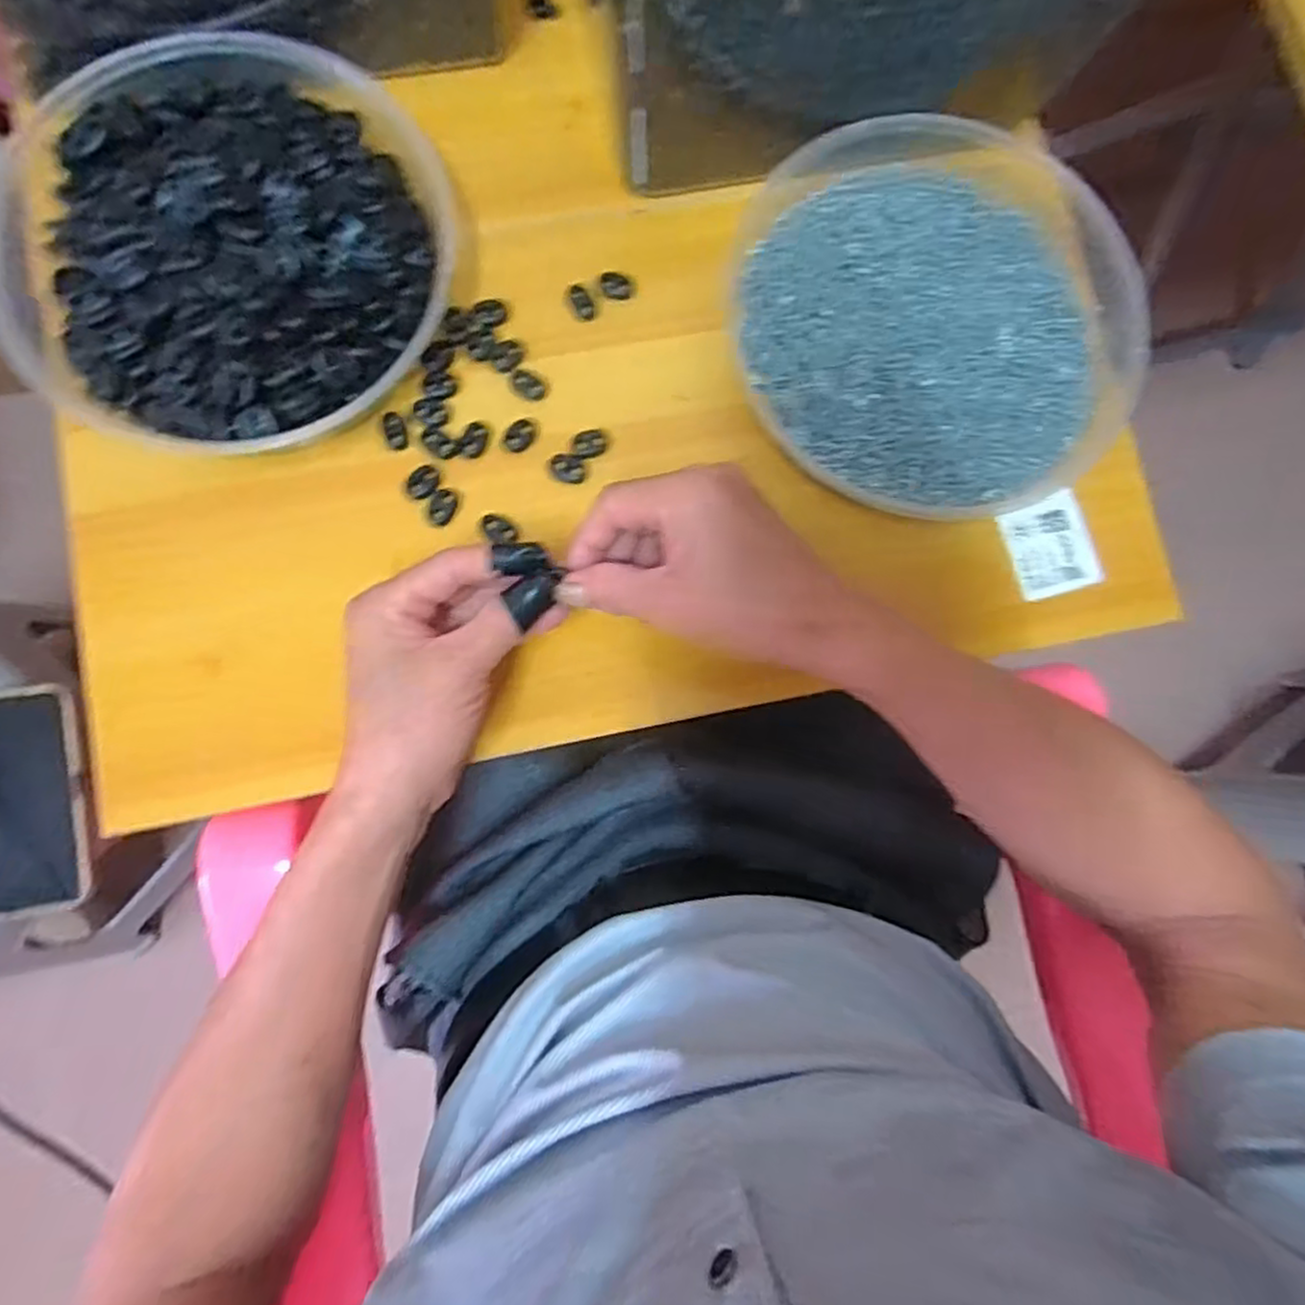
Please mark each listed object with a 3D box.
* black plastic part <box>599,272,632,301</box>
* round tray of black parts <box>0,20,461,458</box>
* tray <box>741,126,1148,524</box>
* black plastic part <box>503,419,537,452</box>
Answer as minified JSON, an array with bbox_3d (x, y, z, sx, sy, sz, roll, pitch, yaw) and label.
[{"bbox_3d":[-0.021,-0.212,0.415,0.018,0.004,0.015,5,83,-3],"label":"black plastic part"},{"bbox_3d":[-0.226,-0.220,0.379,0.224,0.048,0.226,0,84,-3],"label":"round tray of black parts"},{"bbox_3d":[0.160,-0.186,0.406,0.223,0.035,0.214,0,84,-3],"label":"tray"},{"bbox_3d":[-0.074,-0.121,0.400,0.014,0.004,0.020,24,83,-1],"label":"black plastic part"}]

